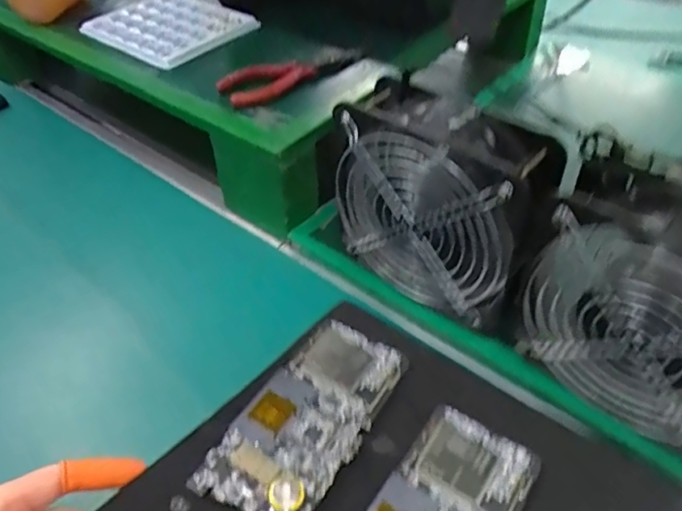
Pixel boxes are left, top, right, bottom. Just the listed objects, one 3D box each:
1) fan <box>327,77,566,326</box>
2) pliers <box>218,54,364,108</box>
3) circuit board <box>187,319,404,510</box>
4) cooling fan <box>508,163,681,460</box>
[{"bbox_3d":[0.070,-0.030,0.411,0.155,0.154,0.071,24,50,23],"label":"fan"},{"bbox_3d":[-0.045,-0.169,0.527,0.137,0.019,0.040,-23,49,-20],"label":"pliers"},{"bbox_3d":[-0.021,0.101,0.366,0.073,0.008,0.150,25,50,24],"label":"circuit board"},{"bbox_3d":[0.182,0.037,0.332,0.151,0.150,0.061,32,53,29],"label":"cooling fan"}]

